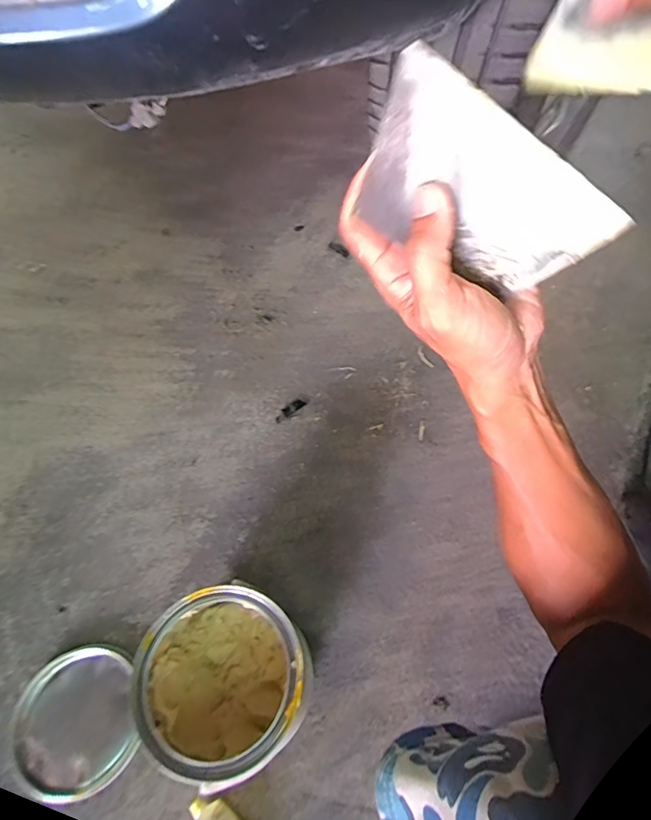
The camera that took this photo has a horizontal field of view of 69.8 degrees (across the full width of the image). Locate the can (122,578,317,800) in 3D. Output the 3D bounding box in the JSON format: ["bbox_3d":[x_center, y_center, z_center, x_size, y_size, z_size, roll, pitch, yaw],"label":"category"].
[{"bbox_3d":[-0.104,0.285,0.498,0.152,0.157,0.154,0,59,-1],"label":"can"}]

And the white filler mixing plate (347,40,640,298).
[{"bbox_3d":[0.074,-0.108,0.239,0.122,0.080,0.006,36,60,-5],"label":"white filler mixing plate"}]

